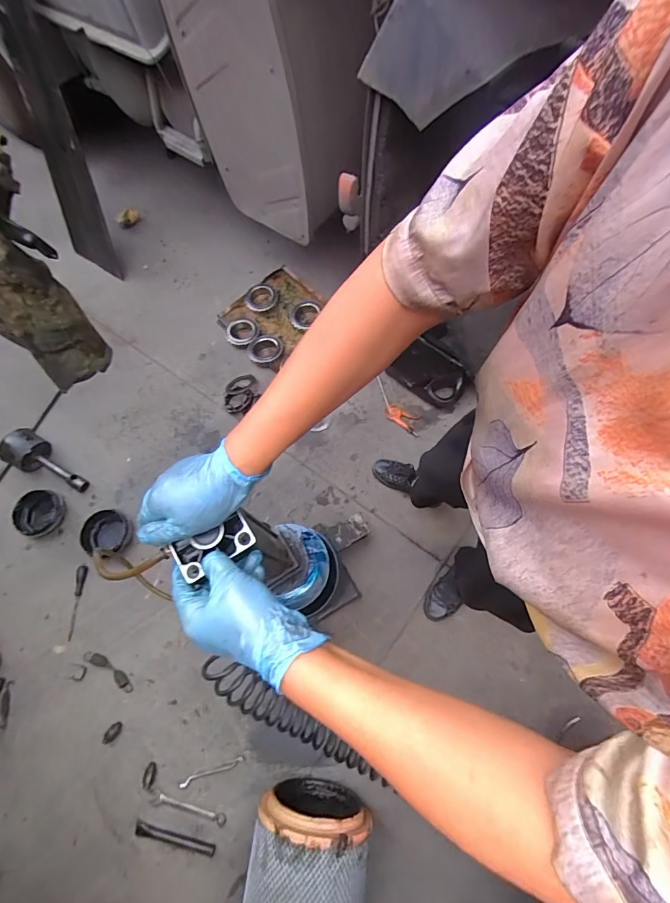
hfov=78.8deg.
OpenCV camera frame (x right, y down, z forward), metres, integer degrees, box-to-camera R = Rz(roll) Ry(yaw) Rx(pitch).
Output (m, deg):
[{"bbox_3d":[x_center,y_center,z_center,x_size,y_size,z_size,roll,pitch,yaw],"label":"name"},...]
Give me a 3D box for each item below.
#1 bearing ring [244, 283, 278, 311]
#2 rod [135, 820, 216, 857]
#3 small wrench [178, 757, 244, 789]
[{"bbox_3d":[-0.316,-0.659,1.743,0.140,0.022,0.125,12,70,7],"label":"bearing ring"},{"bbox_3d":[-0.431,1.047,1.104,0.224,0.013,0.033,10,69,7],"label":"rod"},{"bbox_3d":[-0.348,0.905,1.150,0.188,0.006,0.020,-20,69,-5],"label":"small wrench"}]

